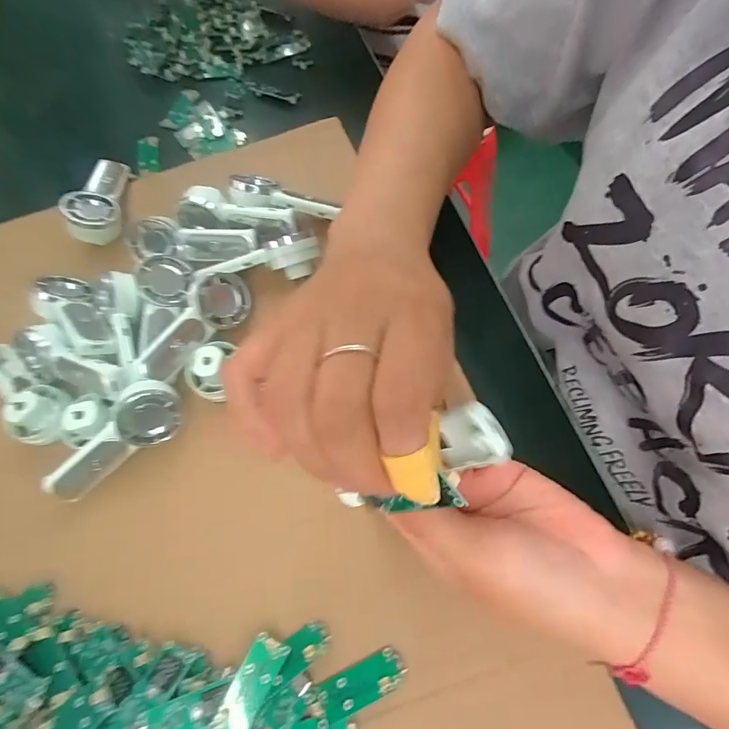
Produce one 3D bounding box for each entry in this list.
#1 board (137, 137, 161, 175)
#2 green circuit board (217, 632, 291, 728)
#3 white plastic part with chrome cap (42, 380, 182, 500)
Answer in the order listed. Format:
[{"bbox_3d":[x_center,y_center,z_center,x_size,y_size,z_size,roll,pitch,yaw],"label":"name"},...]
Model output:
[{"bbox_3d":[-0.206,-0.199,0.412,0.022,0.007,0.044,-13,66,0],"label":"board"},{"bbox_3d":[-0.060,0.170,0.228,0.019,0.004,0.048,24,71,15],"label":"green circuit board"},{"bbox_3d":[-0.160,0.049,0.278,0.095,0.038,0.015,-42,37,-1],"label":"white plastic part with chrome cap"}]

